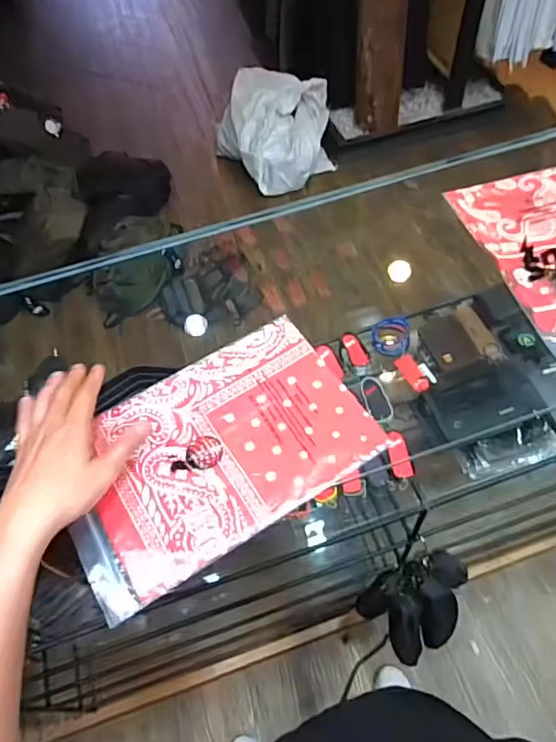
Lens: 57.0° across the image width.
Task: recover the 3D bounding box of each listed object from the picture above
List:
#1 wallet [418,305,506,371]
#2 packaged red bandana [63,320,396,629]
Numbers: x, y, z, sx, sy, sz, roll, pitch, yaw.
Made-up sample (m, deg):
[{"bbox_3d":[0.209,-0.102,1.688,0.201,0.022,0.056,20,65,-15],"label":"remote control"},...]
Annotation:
[{"bbox_3d":[0.320,-0.054,0.899,0.106,0.026,0.122,-15,57,-6],"label":"wallet"},{"bbox_3d":[-0.067,0.073,0.517,0.297,0.014,0.196,-29,59,-15],"label":"packaged red bandana"}]

